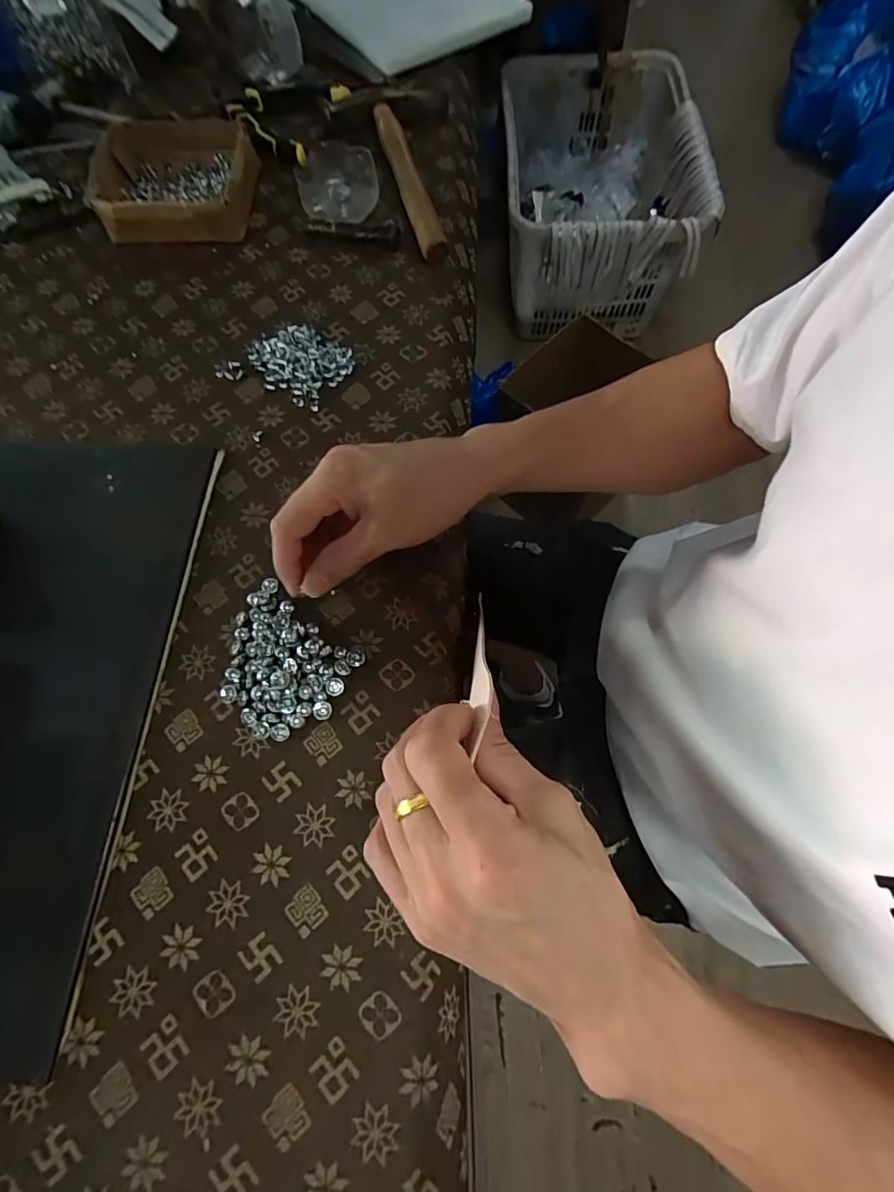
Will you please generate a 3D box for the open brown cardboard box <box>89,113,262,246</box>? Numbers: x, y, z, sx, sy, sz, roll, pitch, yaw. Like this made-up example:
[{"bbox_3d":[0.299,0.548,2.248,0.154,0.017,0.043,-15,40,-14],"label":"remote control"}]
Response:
[{"bbox_3d":[-0.257,-0.400,0.481,0.126,0.042,0.130,2,70,1],"label":"open brown cardboard box"}]

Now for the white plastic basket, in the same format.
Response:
[{"bbox_3d":[0.370,-1.032,1.314,0.456,0.321,0.668,0,70,1],"label":"white plastic basket"}]

